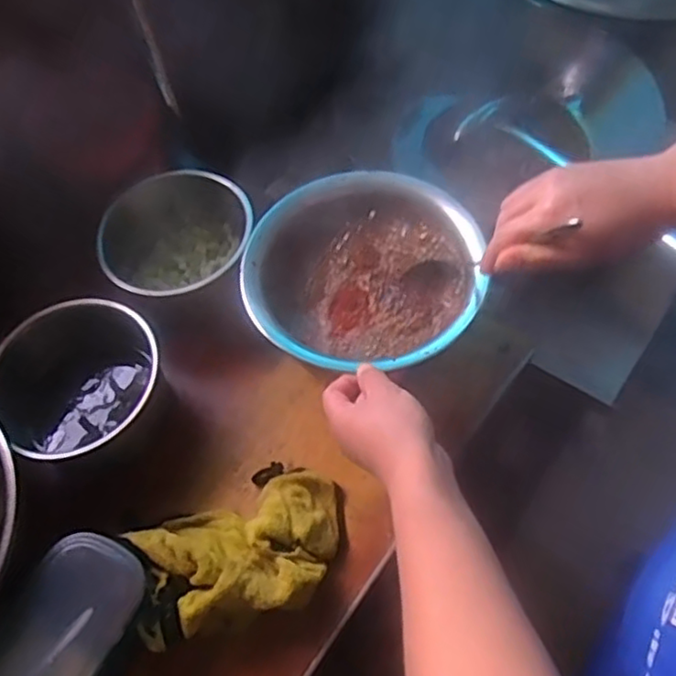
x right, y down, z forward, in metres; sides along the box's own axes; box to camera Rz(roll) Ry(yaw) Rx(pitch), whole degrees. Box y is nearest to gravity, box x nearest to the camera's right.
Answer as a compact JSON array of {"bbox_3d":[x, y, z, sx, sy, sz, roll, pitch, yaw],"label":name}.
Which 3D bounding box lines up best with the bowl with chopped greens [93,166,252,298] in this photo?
[{"bbox_3d":[-0.177,-0.111,0.701,0.152,0.076,0.151,-2,59,3],"label":"bowl with chopped greens"}]

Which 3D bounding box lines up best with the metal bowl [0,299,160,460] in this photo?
[{"bbox_3d":[-0.242,0.043,0.626,0.130,0.099,0.144,35,68,22],"label":"metal bowl"}]

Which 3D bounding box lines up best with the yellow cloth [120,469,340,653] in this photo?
[{"bbox_3d":[-0.078,0.172,0.553,0.172,0.059,0.117,-18,60,-6],"label":"yellow cloth"}]

